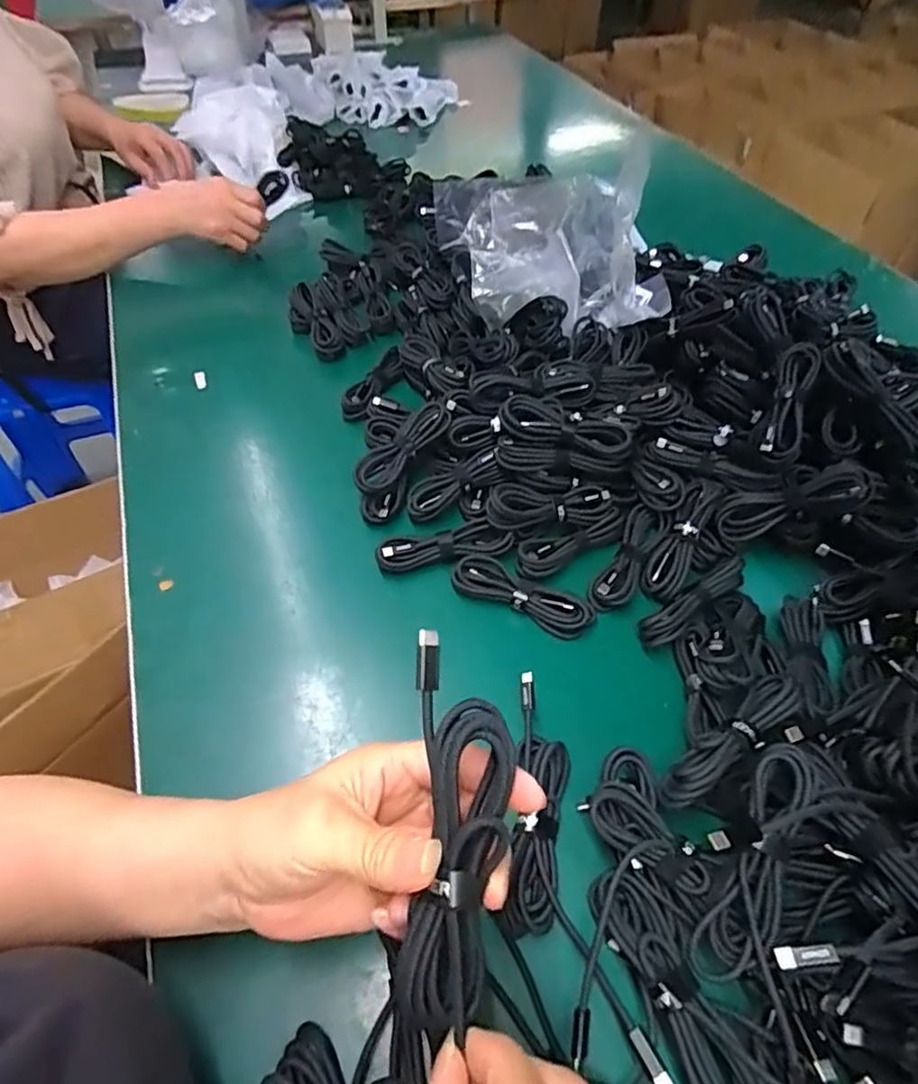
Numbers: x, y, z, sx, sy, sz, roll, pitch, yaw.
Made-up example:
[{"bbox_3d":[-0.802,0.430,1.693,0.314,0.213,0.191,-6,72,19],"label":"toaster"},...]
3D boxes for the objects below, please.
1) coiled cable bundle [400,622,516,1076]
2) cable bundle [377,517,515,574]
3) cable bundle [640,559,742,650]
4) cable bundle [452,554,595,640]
[{"bbox_3d":[0.000,0.108,0.229,0.039,0.019,0.145,0,73,3],"label":"coiled cable bundle"},{"bbox_3d":[-0.011,0.002,0.490,0.110,0.014,0.031,-9,53,-8],"label":"cable bundle"},{"bbox_3d":[0.182,0.048,0.456,0.105,0.023,0.024,-29,58,-22],"label":"cable bundle"},{"bbox_3d":[0.051,0.040,0.466,0.112,0.020,0.035,21,55,14],"label":"cable bundle"}]

